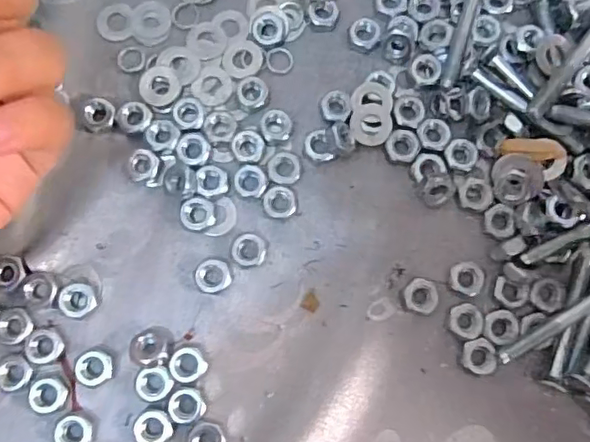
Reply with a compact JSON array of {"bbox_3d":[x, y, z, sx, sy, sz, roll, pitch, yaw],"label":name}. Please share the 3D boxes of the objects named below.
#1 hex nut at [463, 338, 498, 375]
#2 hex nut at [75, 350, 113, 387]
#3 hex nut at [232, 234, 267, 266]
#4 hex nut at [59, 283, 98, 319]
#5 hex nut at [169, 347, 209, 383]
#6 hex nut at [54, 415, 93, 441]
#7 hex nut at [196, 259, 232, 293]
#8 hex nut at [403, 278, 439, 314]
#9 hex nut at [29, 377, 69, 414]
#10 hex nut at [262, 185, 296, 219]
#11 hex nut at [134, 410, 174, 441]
[{"bbox_3d":[0.069,0.051,0.214,0.012,0.004,0.013,-14,80,-5],"label":"hex nut"},{"bbox_3d":[-0.073,0.054,0.209,0.012,0.005,0.013,-4,79,-3],"label":"hex nut"},{"bbox_3d":[-0.017,0.011,0.219,0.012,0.007,0.012,5,79,-2],"label":"hex nut"},{"bbox_3d":[-0.081,0.029,0.213,0.012,0.007,0.013,-42,84,-9],"label":"hex nut"},{"bbox_3d":[-0.039,0.053,0.210,0.013,0.006,0.012,-33,82,-8],"label":"hex nut"},{"bbox_3d":[-0.079,0.076,0.204,0.012,0.004,0.012,-2,79,-3],"label":"hex nut"},{"bbox_3d":[-0.031,0.021,0.217,0.012,0.006,0.013,-18,81,-6],"label":"hex nut"},{"bbox_3d":[0.048,0.028,0.217,0.012,0.004,0.012,13,79,0],"label":"hex nut"},{"bbox_3d":[-0.089,0.063,0.207,0.013,0.004,0.013,-11,80,-5],"label":"hex nut"},{"bbox_3d":[-0.006,-0.008,0.224,0.013,0.004,0.012,6,79,-1],"label":"hex nut"},{"bbox_3d":[-0.051,0.074,0.205,0.013,0.004,0.013,-37,83,-9],"label":"hex nut"}]

